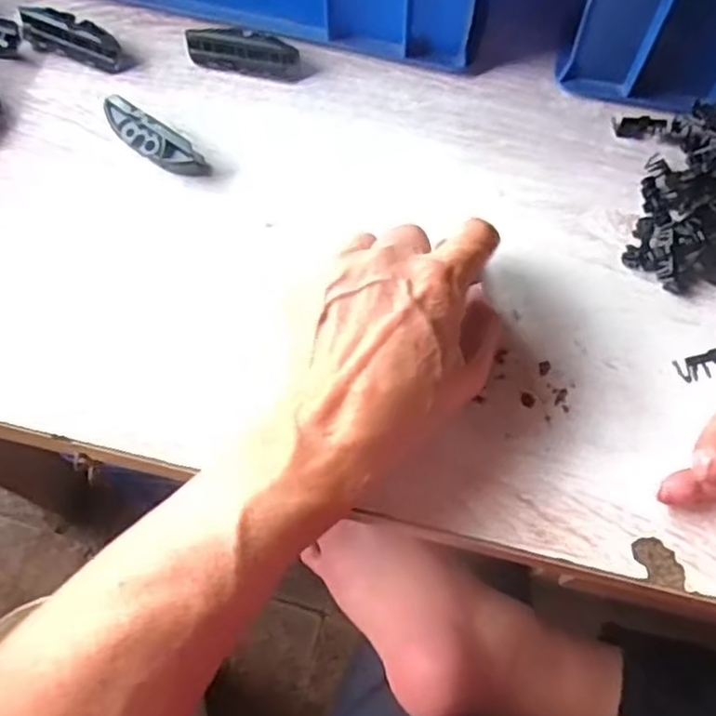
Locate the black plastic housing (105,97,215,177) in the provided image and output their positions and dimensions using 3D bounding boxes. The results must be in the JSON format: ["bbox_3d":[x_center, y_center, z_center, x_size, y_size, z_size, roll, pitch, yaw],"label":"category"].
[{"bbox_3d":[-0.119,-0.126,0.422,0.069,0.020,0.018,31,69,13],"label":"black plastic housing"}]

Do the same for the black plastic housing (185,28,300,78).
[{"bbox_3d":[-0.072,-0.191,0.452,0.072,0.017,0.022,14,66,6],"label":"black plastic housing"}]

